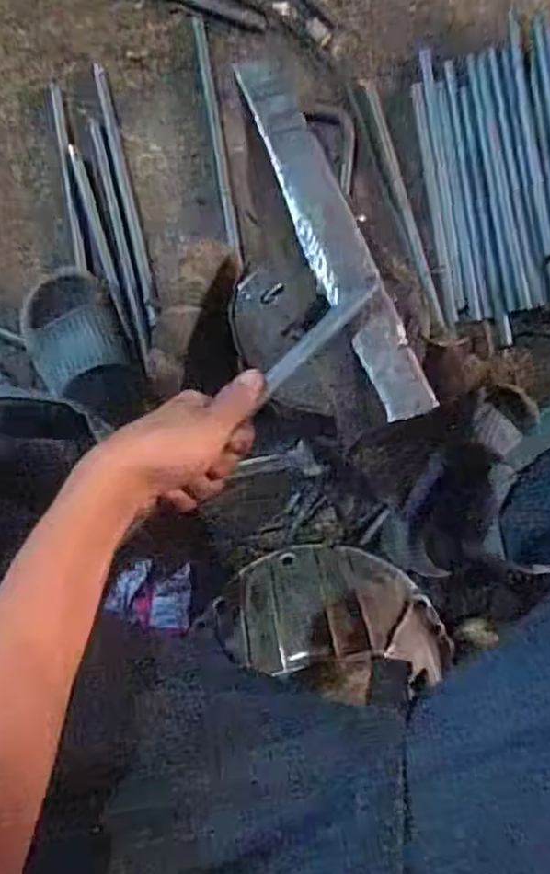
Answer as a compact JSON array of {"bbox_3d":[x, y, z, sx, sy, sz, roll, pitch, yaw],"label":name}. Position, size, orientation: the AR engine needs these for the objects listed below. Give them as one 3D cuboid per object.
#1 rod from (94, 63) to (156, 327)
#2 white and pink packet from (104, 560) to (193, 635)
[{"bbox_3d":[-0.187,-0.312,0.839,0.012,0.011,0.311,-13,88,-4],"label":"rod"},{"bbox_3d":[-0.156,0.201,0.850,0.103,0.010,0.084,12,88,-1],"label":"white and pink packet"}]

